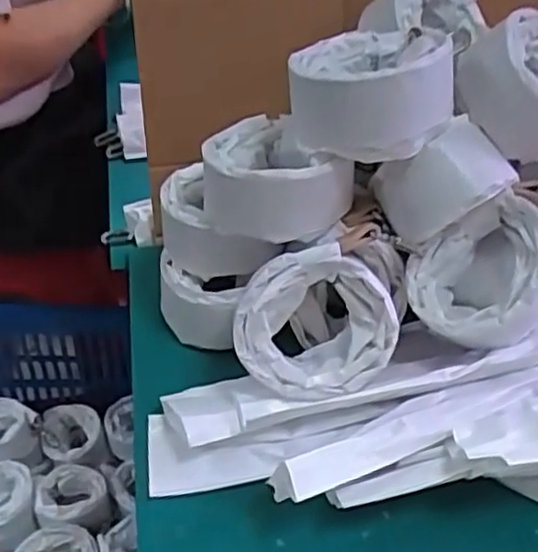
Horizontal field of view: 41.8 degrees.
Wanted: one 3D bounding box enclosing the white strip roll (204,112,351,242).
[{"bbox_3d":[0.001,-0.063,0.453,0.089,0.050,0.079,35,51,29],"label":"white strip roll"}]

